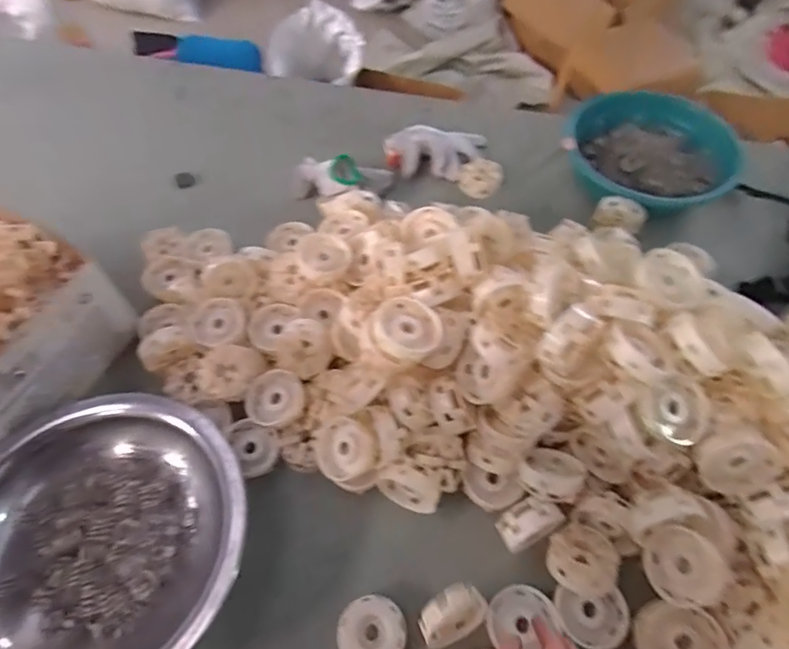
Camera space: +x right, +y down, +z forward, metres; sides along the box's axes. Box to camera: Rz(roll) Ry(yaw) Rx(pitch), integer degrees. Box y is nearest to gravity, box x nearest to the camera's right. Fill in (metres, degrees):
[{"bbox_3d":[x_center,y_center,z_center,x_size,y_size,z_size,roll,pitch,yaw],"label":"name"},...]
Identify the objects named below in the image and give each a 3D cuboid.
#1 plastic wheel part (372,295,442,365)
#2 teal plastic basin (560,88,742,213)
[{"bbox_3d":[0.013,0.002,0.531,0.067,0.025,0.074,-3,58,0],"label":"plastic wheel part"},{"bbox_3d":[0.399,-0.271,0.812,0.225,0.073,0.236,-1,58,2],"label":"teal plastic basin"}]

